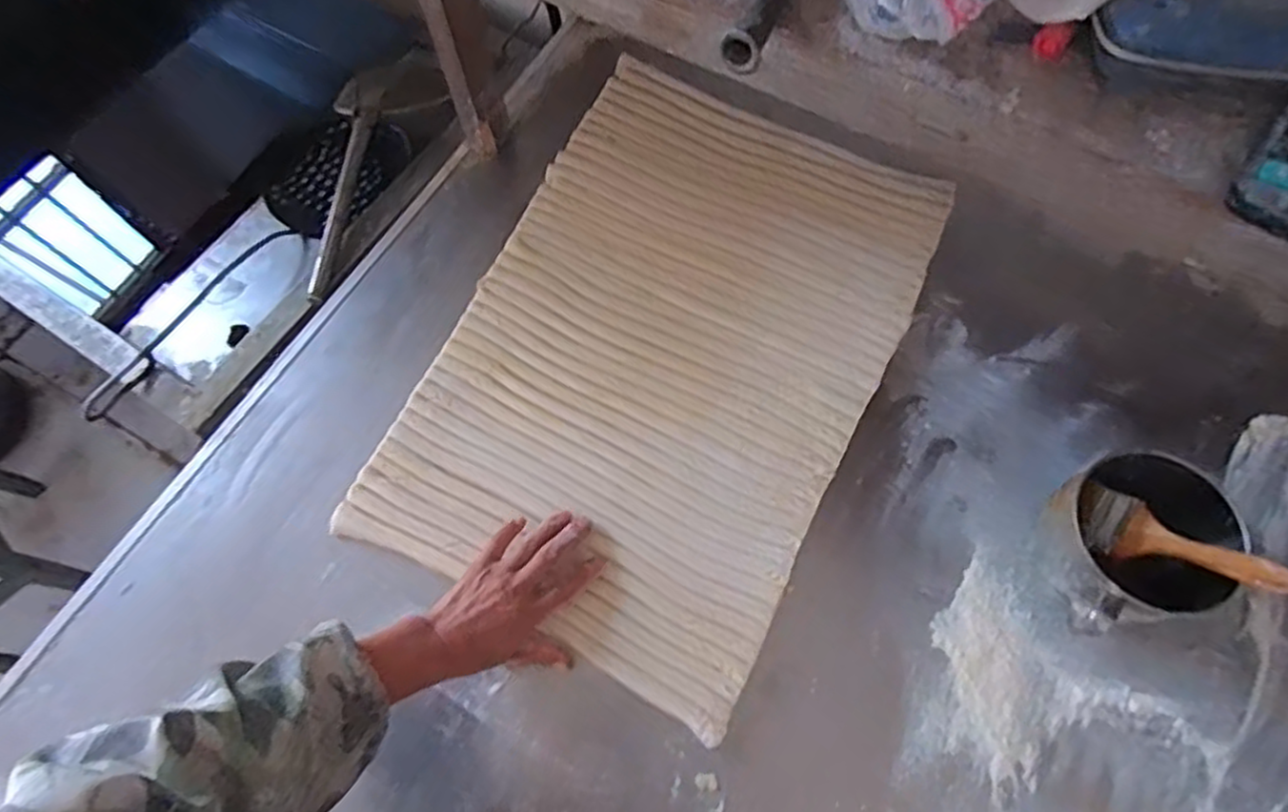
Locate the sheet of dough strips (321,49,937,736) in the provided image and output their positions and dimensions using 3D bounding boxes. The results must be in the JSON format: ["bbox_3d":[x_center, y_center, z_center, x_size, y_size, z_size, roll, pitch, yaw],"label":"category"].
[{"bbox_3d":[0.028,-0.086,0.807,0.453,0.025,0.694,24,68,13],"label":"sheet of dough strips"}]

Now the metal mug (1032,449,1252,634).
[{"bbox_3d":[0.452,0.131,0.666,0.144,0.097,0.151,-3,68,1],"label":"metal mug"}]

